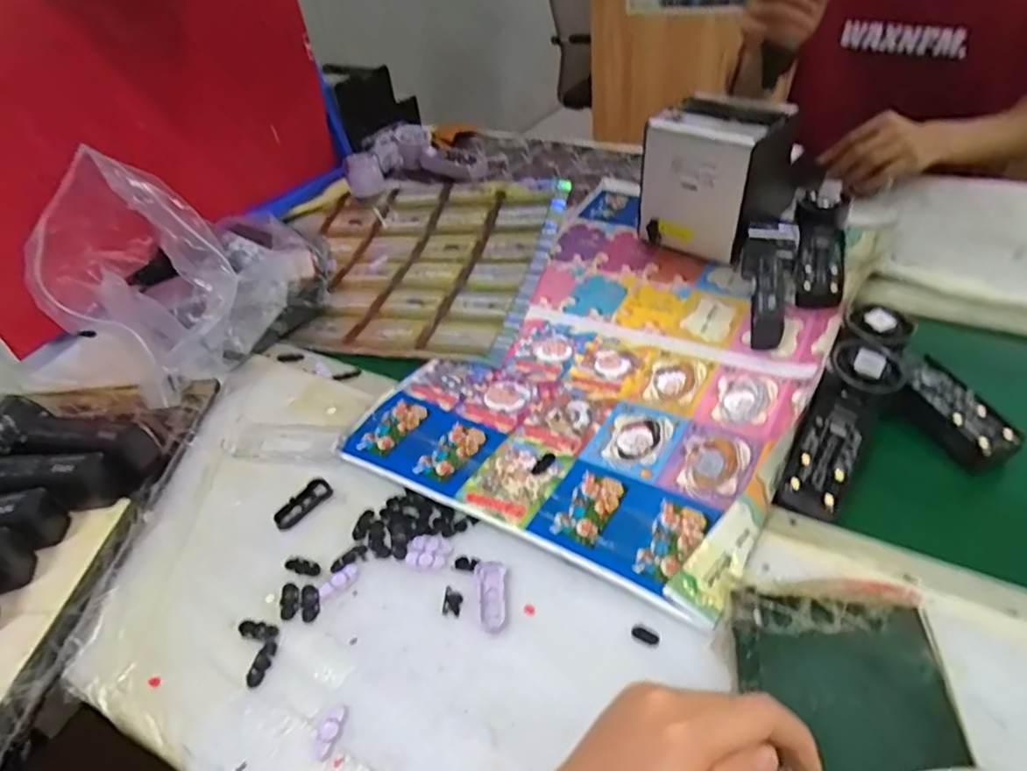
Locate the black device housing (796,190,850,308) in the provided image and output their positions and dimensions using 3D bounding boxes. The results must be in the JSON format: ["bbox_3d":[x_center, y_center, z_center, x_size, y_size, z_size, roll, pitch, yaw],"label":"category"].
[{"bbox_3d":[0.333,-0.152,0.659,0.048,0.023,0.159,9,58,17],"label":"black device housing"}]

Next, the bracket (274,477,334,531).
[{"bbox_3d":[-0.169,0.094,0.486,0.022,0.004,0.049,25,50,32],"label":"bracket"}]

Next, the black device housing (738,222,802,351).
[{"bbox_3d":[0.271,-0.116,0.649,0.057,0.054,0.192,8,43,16],"label":"black device housing"}]

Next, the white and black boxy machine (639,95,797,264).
[{"bbox_3d":[0.238,-0.242,0.720,0.128,0.154,0.136,24,49,31],"label":"white and black boxy machine"}]

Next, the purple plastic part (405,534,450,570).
[{"bbox_3d":[-0.062,0.121,0.446,0.030,0.004,0.028,-4,41,3],"label":"purple plastic part"}]

